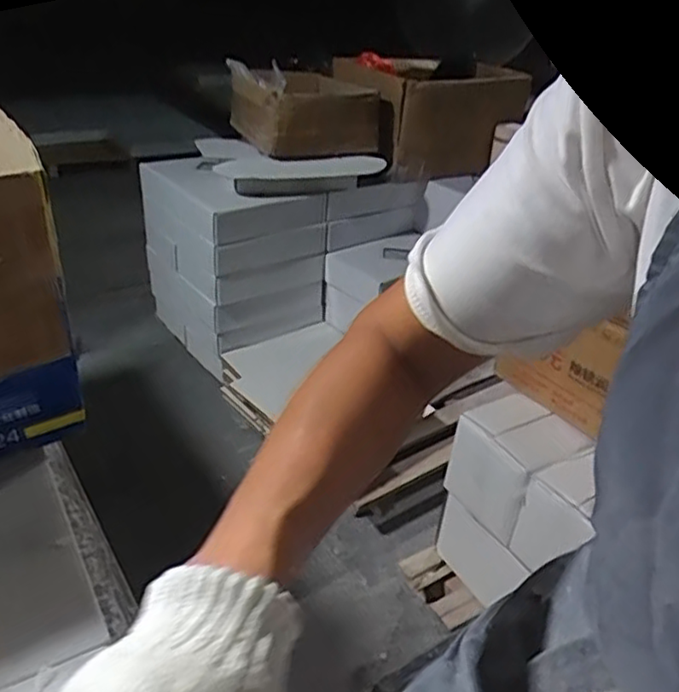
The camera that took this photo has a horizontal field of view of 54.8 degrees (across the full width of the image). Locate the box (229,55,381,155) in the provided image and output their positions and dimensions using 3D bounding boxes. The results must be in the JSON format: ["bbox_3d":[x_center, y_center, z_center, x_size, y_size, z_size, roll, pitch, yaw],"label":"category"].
[{"bbox_3d":[-0.097,-0.621,1.705,0.319,0.163,0.283,-12,36,-23],"label":"box"}]

